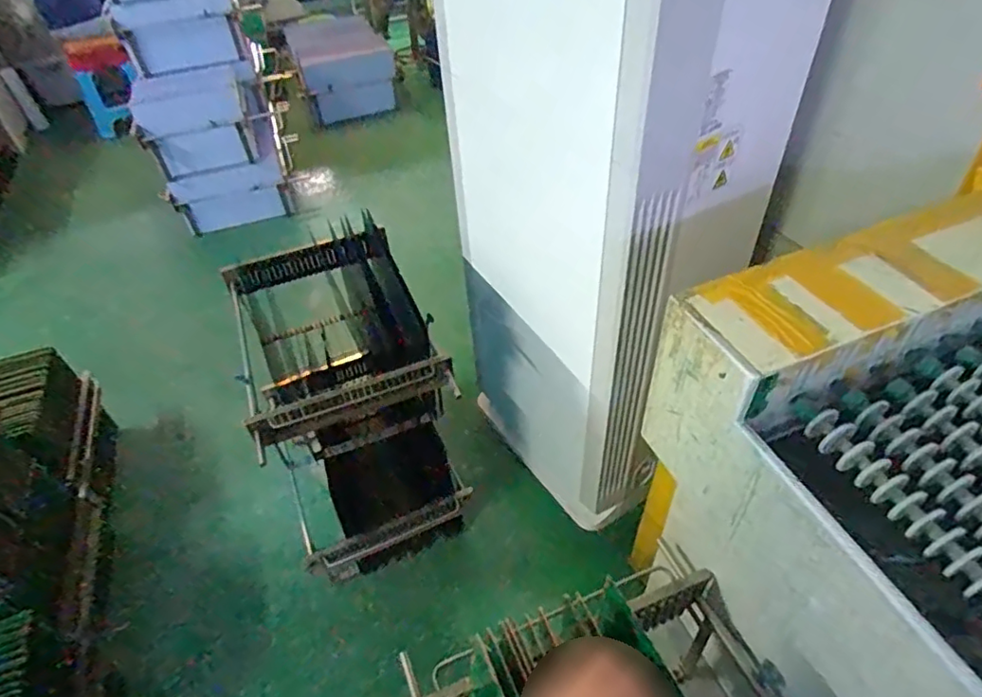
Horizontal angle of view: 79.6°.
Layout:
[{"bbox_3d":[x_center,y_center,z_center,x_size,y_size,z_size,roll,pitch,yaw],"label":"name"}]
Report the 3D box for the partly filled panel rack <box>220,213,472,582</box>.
[{"bbox_3d":[-0.354,0.184,1.566,0.429,0.704,0.602,-20,47,-15],"label":"partly filled panel rack"}]

